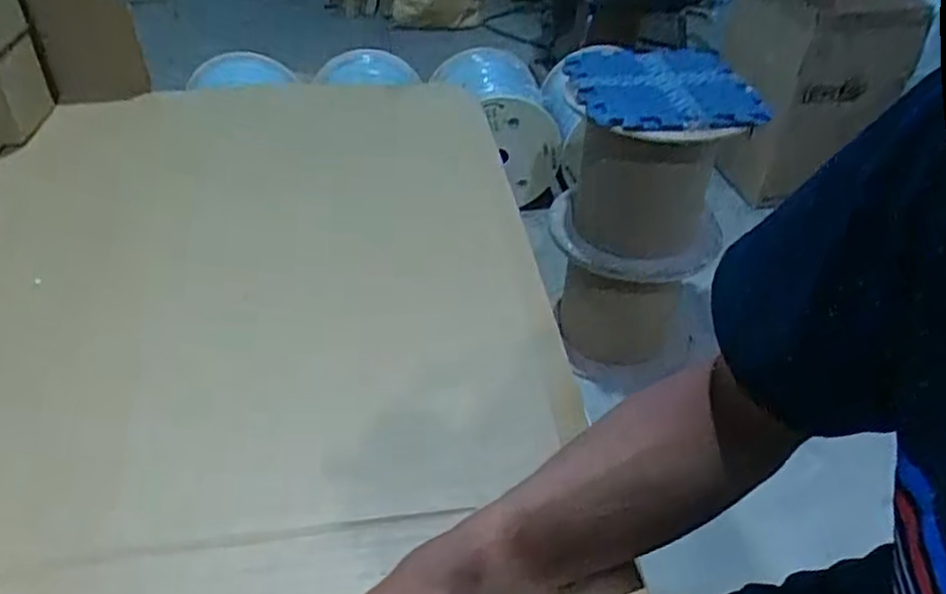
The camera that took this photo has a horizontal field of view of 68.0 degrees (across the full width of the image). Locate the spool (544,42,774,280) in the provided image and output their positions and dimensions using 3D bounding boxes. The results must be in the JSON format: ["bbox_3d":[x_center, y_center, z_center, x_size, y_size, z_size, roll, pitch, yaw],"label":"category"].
[{"bbox_3d":[0.343,-0.256,1.379,0.334,0.363,0.327,-1,42,1],"label":"spool"}]

